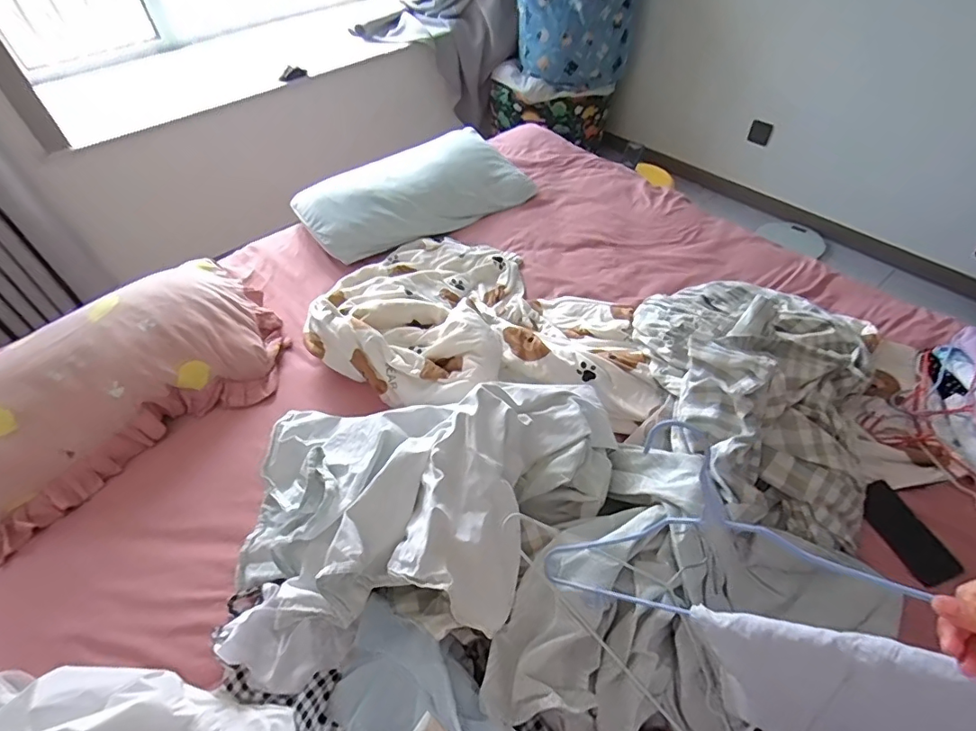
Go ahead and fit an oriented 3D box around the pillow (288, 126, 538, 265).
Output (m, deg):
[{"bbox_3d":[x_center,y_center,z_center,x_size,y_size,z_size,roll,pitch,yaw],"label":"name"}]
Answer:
[{"bbox_3d":[-0.221,-0.535,1.487,0.658,0.110,0.351,-29,53,-20],"label":"pillow"}]

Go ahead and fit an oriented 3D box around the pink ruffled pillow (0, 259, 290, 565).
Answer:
[{"bbox_3d":[-0.801,0.009,1.019,0.718,0.142,0.508,-35,55,-24],"label":"pink ruffled pillow"}]

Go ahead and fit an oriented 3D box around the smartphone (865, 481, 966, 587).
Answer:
[{"bbox_3d":[0.677,0.270,0.822,0.081,0.014,0.158,-18,50,-11],"label":"smartphone"}]

